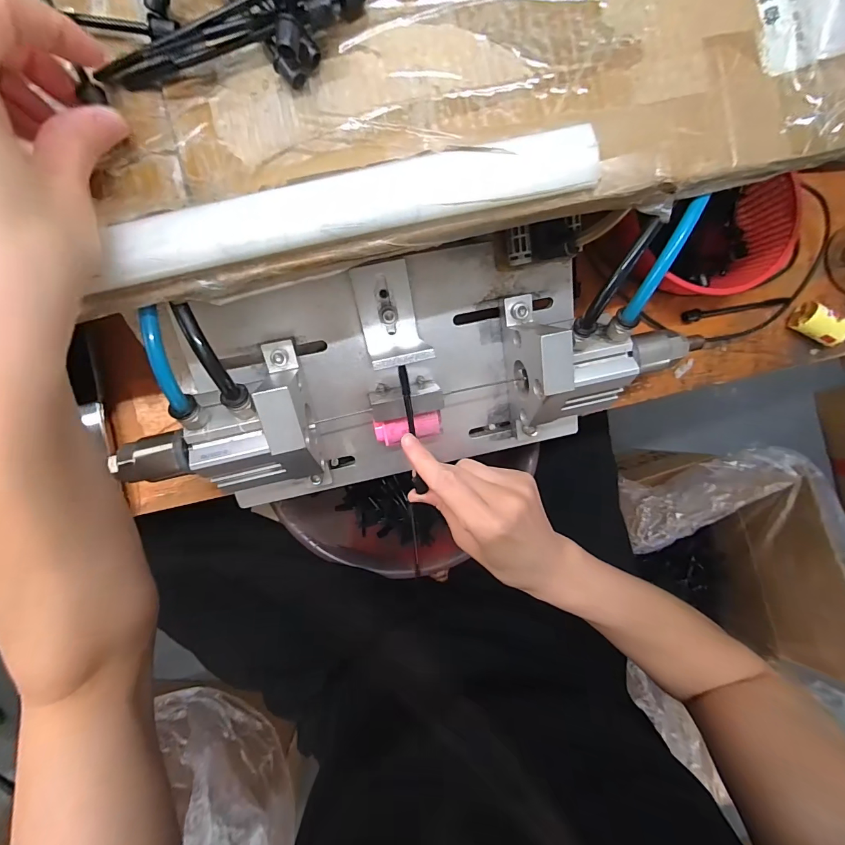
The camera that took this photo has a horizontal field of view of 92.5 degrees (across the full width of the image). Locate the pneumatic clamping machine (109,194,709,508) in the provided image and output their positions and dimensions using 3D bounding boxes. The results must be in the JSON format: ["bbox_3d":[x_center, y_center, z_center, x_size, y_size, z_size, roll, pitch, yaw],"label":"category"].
[{"bbox_3d":[0.016,-0.042,0.269,0.316,0.113,0.144,-12,90,-4],"label":"pneumatic clamping machine"}]

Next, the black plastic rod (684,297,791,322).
[{"bbox_3d":[0.278,-0.102,0.357,0.104,0.011,0.011,-12,90,-4],"label":"black plastic rod"}]

